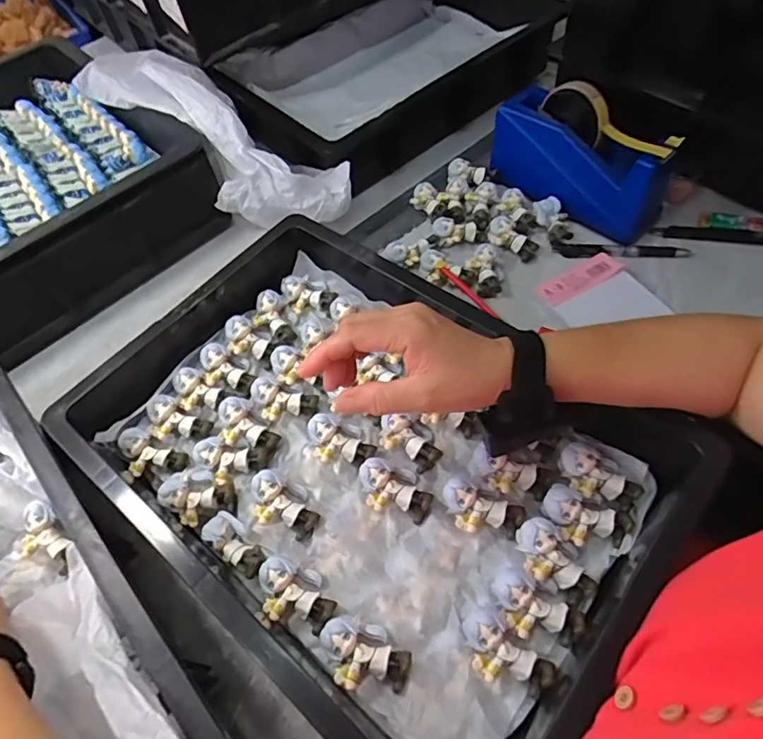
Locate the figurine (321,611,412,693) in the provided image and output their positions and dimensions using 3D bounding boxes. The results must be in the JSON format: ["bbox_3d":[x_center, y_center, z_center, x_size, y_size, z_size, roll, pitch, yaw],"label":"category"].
[{"bbox_3d":[-0.013,0.199,0.360,0.063,0.024,0.042,26,63,21],"label":"figurine"}]

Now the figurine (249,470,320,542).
[{"bbox_3d":[-0.079,0.109,0.423,0.059,0.025,0.039,17,60,16],"label":"figurine"}]

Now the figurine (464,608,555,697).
[{"bbox_3d":[0.082,0.194,0.350,0.063,0.022,0.034,34,66,24],"label":"figurine"}]

